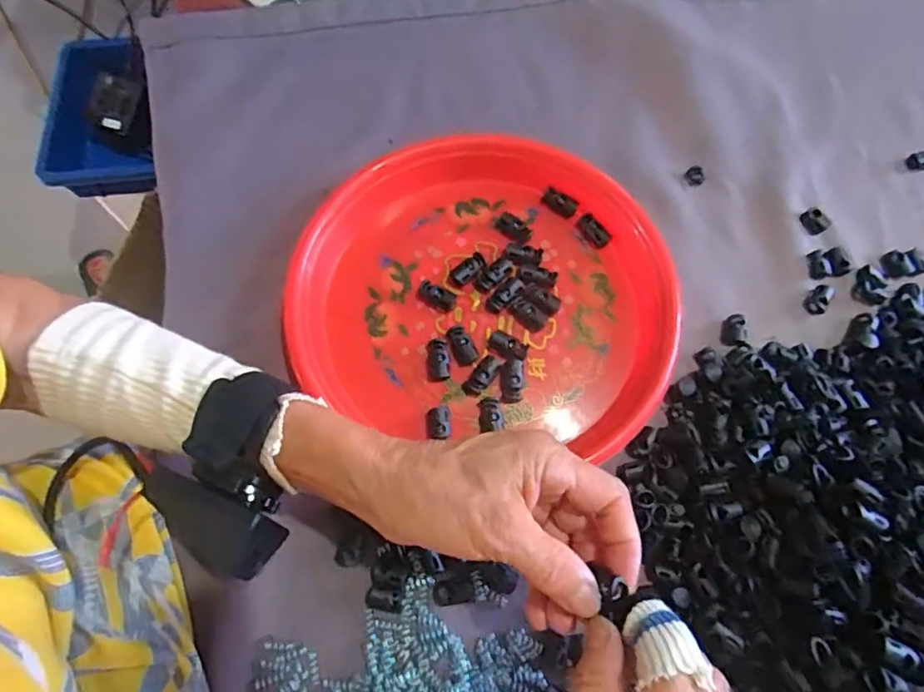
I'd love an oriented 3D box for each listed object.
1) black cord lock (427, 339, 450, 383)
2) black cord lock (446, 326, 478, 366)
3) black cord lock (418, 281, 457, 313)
[{"bbox_3d":[-0.017,0.009,0.380,0.015,0.013,0.026,-5,70,-2],"label":"black cord lock"},{"bbox_3d":[0.000,0.000,0.385,0.015,0.009,0.028,-24,72,-9],"label":"black cord lock"},{"bbox_3d":[-0.017,-0.035,0.398,0.027,0.011,0.013,30,72,10],"label":"black cord lock"}]

